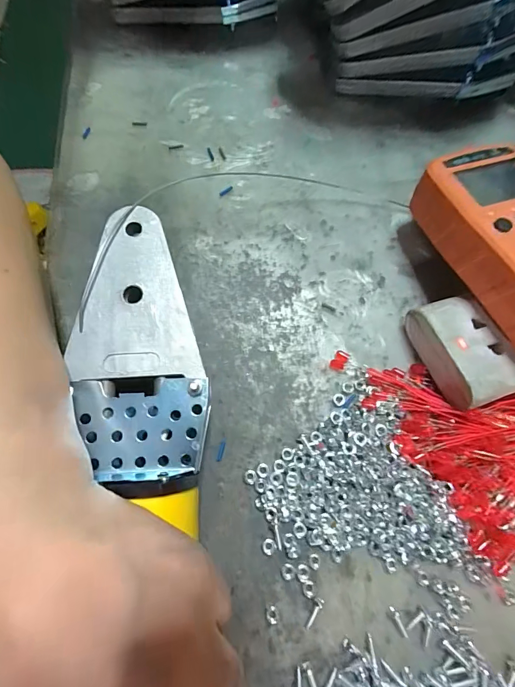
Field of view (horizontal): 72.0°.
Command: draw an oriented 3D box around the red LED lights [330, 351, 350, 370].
[{"bbox_3d":[0.049,0.010,0.213,0.008,0.004,0.012,29,73,7],"label":"red LED lights"}]

